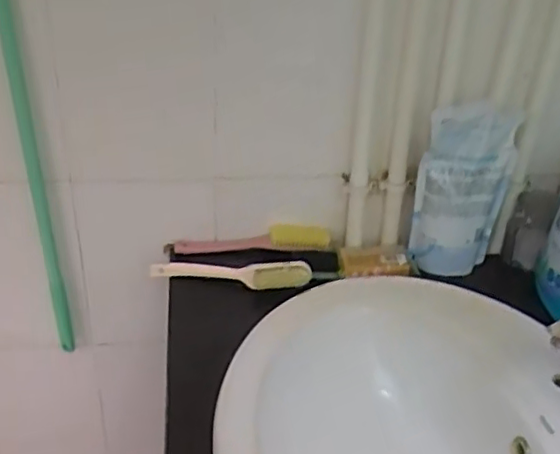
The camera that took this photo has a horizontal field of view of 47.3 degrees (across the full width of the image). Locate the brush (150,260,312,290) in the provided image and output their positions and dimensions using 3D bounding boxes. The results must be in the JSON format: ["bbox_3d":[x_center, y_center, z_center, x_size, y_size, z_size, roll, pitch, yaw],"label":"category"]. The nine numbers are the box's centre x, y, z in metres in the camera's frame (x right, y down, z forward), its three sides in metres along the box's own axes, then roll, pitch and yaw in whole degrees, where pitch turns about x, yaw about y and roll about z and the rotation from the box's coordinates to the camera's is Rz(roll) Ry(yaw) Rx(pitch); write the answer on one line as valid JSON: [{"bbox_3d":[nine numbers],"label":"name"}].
[{"bbox_3d":[-0.068,0.058,0.869,0.217,0.032,0.043,9,32,10],"label":"brush"}]

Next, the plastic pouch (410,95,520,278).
[{"bbox_3d":[0.244,-0.049,0.861,0.123,0.236,0.056,-8,33,-18],"label":"plastic pouch"}]

